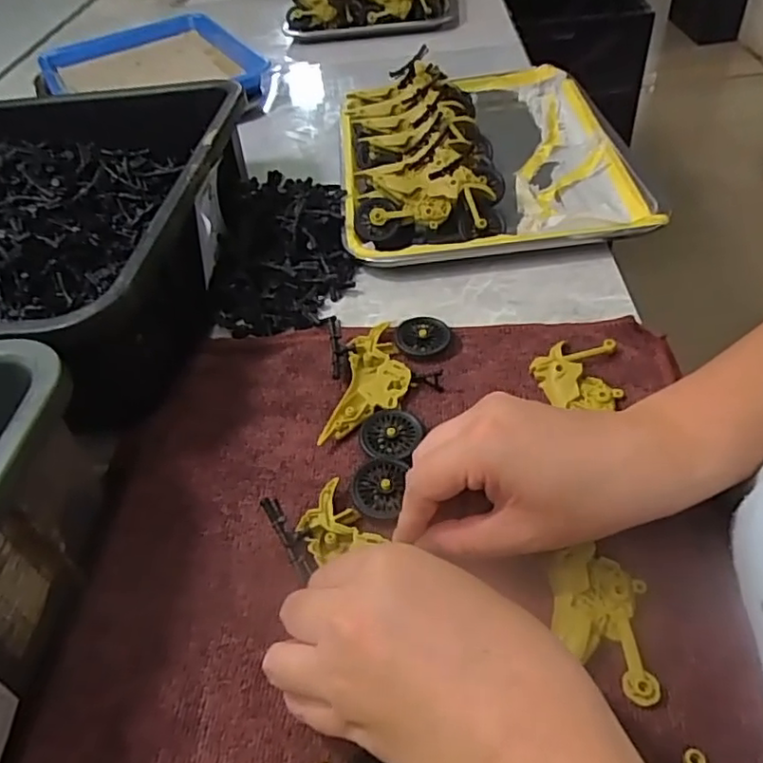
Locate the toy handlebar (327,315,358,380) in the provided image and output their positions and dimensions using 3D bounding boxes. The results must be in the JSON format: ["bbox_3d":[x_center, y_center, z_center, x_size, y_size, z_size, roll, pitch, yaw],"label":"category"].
[{"bbox_3d":[-0.026,-0.023,0.407,0.017,0.004,0.049,-7,59,-4],"label":"toy handlebar"}]

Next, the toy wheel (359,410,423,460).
[{"bbox_3d":[0.005,0.031,0.360,0.036,0.008,0.033,-4,45,4],"label":"toy wheel"}]

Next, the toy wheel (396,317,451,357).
[{"bbox_3d":[0.028,-0.030,0.413,0.035,0.010,0.033,-4,45,4],"label":"toy wheel"}]

